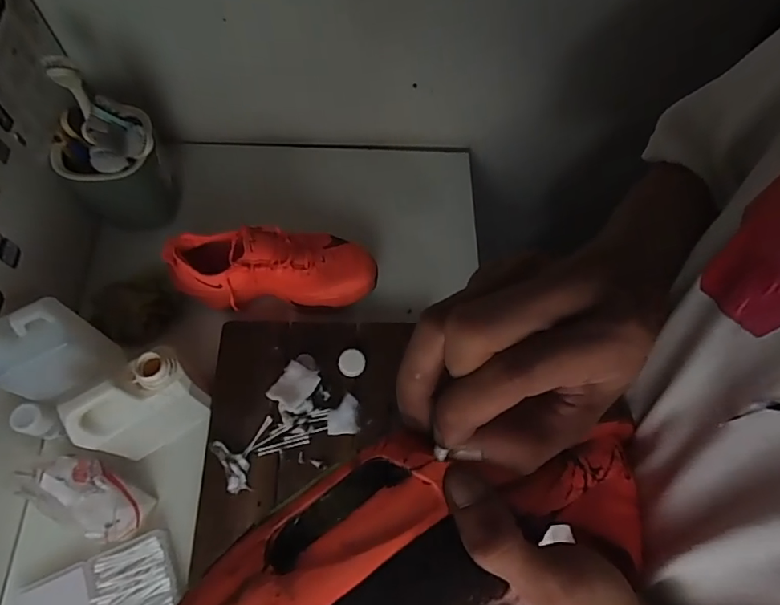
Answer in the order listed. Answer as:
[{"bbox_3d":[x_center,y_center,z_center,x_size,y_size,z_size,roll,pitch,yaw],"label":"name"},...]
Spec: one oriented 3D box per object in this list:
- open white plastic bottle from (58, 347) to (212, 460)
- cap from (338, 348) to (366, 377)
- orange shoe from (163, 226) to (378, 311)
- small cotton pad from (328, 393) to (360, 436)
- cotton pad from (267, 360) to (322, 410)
[{"bbox_3d":[-0.280,0.124,0.568,0.121,0.141,0.066,-38,74,-18],"label":"open white plastic bottle"},{"bbox_3d":[-0.051,0.080,0.656,0.034,0.008,0.035,1,66,-3],"label":"cap"},{"bbox_3d":[-0.157,-0.054,0.692,0.265,0.123,0.091,-2,67,-4],"label":"orange shoe"},{"bbox_3d":[-0.060,0.144,0.634,0.040,0.004,0.049,-3,67,-5],"label":"small cotton pad"},{"bbox_3d":[-0.124,0.105,0.638,0.052,0.010,0.058,22,63,29],"label":"cotton pad"}]

